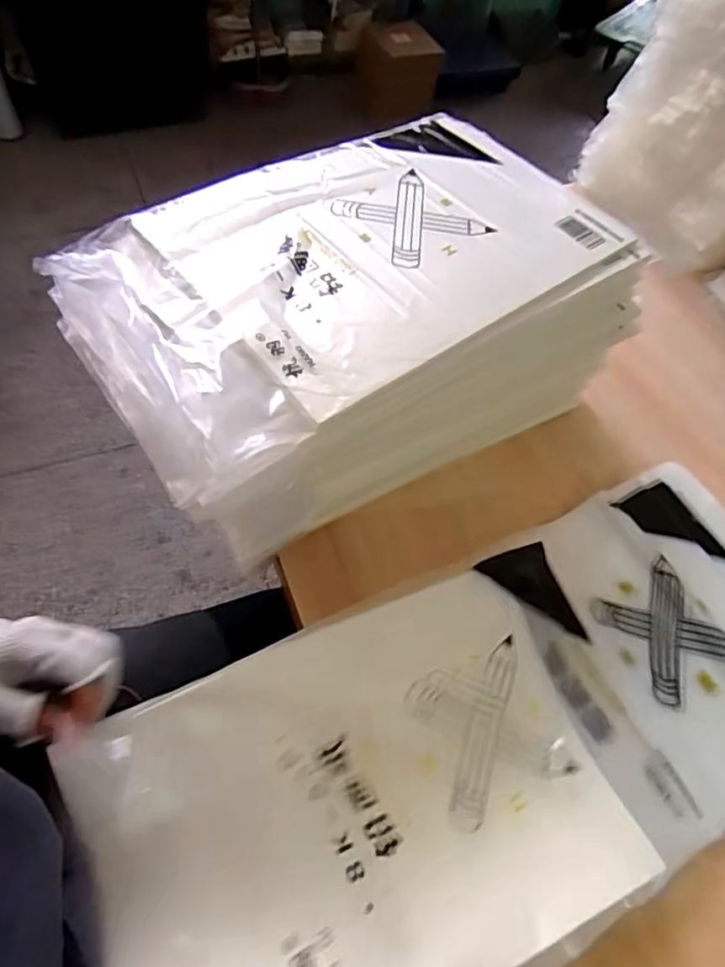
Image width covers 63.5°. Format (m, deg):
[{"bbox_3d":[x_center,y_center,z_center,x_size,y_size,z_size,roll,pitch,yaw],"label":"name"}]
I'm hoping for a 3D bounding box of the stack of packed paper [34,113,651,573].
[{"bbox_3d":[-0.012,-0.148,0.583,0.471,0.212,0.292,-28,64,-20],"label":"stack of packed paper"}]

